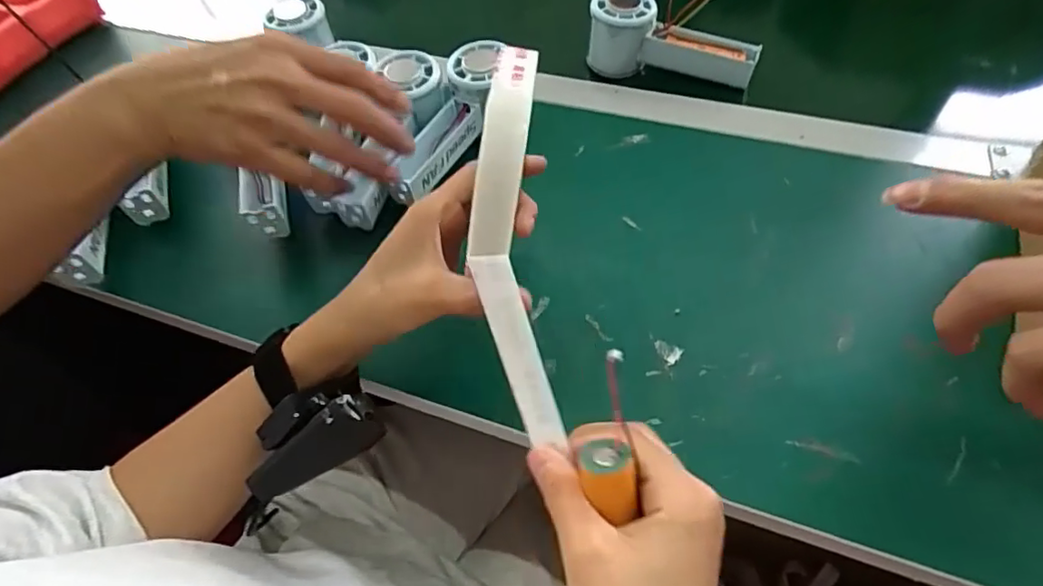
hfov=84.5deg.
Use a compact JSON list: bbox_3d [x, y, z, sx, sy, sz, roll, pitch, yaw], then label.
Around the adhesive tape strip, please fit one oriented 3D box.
[{"bbox_3d":[-0.006,-0.025,0.269,0.036,0.015,0.186,-5,86,2],"label":"adhesive tape strip"}]

